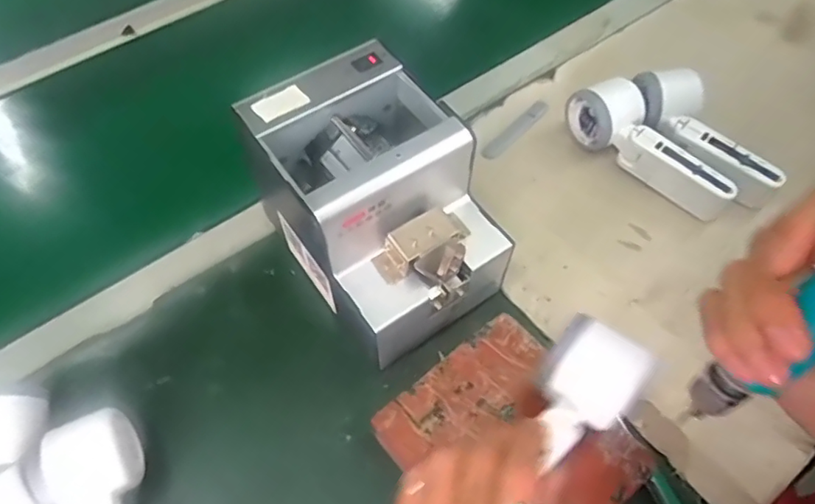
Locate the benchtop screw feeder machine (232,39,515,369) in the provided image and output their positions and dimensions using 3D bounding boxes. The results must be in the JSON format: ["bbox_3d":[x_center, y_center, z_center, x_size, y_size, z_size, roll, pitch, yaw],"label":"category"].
[{"bbox_3d":[-0.020,-0.033,0.439,0.127,0.148,0.174,-33,64,-18],"label":"benchtop screw feeder machine"}]

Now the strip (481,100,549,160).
[{"bbox_3d":[0.110,-0.123,0.579,0.016,0.006,0.100,37,66,22],"label":"strip"}]

